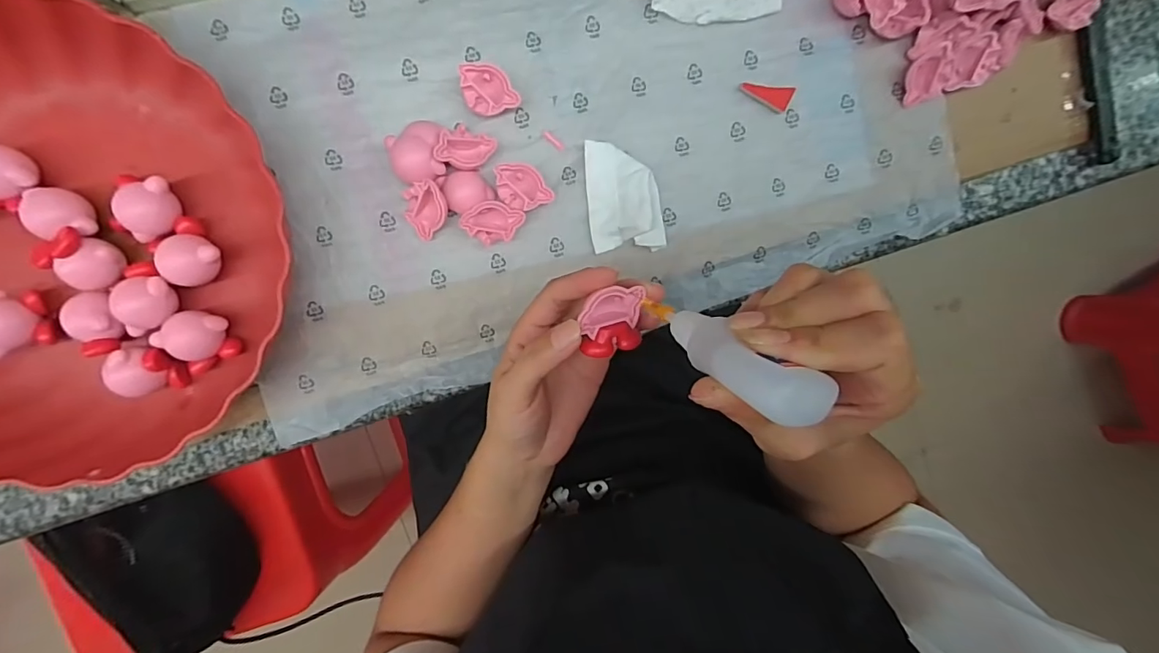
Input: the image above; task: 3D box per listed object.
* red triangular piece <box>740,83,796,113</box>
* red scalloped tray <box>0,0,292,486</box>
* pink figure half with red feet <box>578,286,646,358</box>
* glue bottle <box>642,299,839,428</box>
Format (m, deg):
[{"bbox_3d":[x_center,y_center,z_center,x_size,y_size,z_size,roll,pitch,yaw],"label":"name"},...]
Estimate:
[{"bbox_3d":[0.122,-0.148,0.315,0.035,0.004,0.014,4,96,-7],"label":"red triangular piece"},{"bbox_3d":[-0.286,-0.041,0.266,0.219,0.043,0.236,4,96,-7],"label":"red scalloped tray"},{"bbox_3d":[0.017,-0.003,0.238,0.031,0.012,0.031,-5,96,-4],"label":"pink figure half with red feet"},{"bbox_3d":[0.052,0.008,0.186,0.021,0.087,0.024,-49,126,1],"label":"glue bottle"}]

